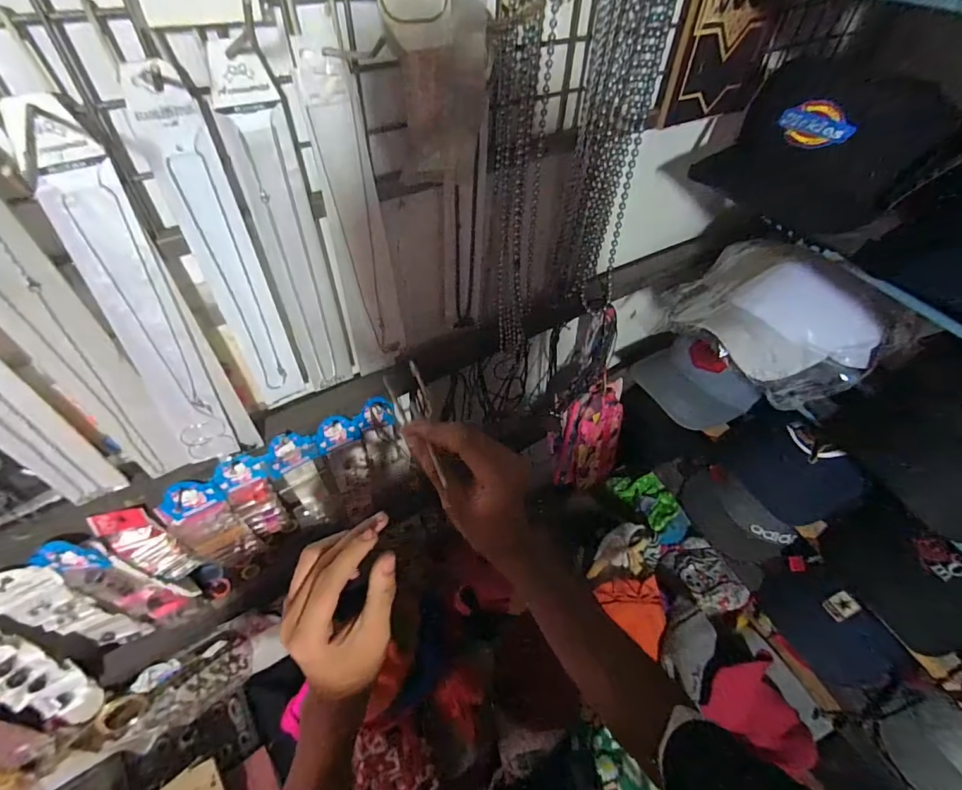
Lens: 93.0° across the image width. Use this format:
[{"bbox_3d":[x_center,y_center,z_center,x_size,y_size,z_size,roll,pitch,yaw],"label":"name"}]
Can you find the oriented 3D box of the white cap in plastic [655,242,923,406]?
[{"bbox_3d":[0.347,-0.101,0.545,0.177,0.101,0.239,-27,56,-23],"label":"white cap in plastic"}]

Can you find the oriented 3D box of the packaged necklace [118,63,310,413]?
[{"bbox_3d":[-0.186,-0.090,0.348,0.038,0.268,0.007,-28,55,-25],"label":"packaged necklace"}]

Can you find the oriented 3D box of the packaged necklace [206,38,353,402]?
[{"bbox_3d":[-0.146,-0.108,0.363,0.044,0.274,0.010,-23,54,-21],"label":"packaged necklace"}]

